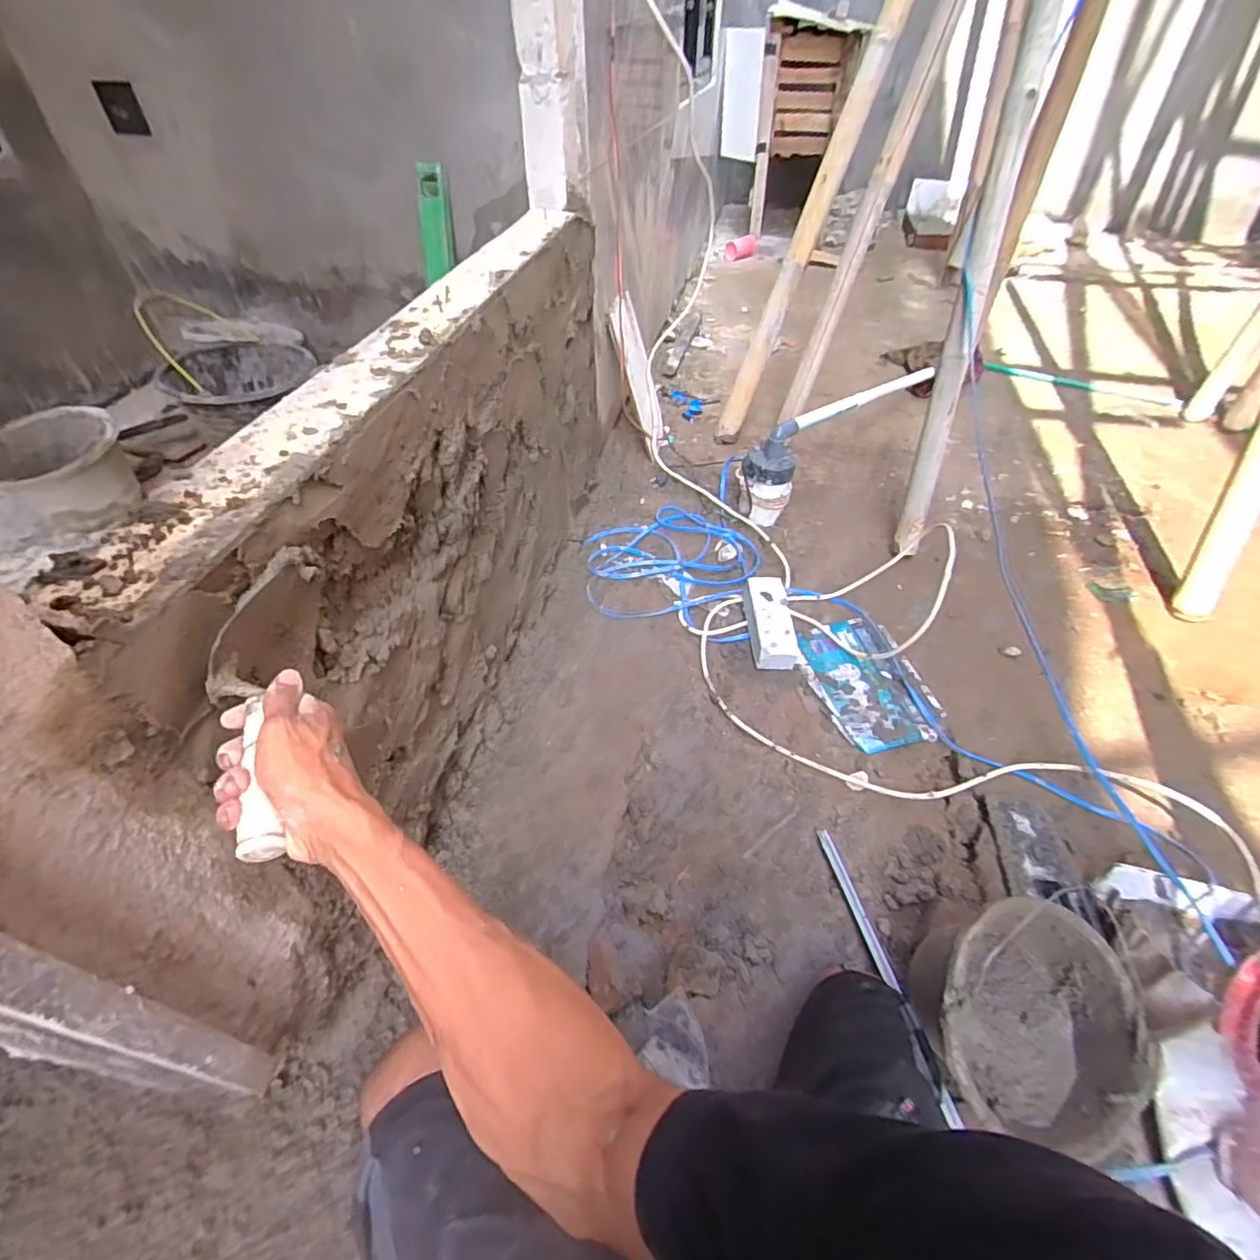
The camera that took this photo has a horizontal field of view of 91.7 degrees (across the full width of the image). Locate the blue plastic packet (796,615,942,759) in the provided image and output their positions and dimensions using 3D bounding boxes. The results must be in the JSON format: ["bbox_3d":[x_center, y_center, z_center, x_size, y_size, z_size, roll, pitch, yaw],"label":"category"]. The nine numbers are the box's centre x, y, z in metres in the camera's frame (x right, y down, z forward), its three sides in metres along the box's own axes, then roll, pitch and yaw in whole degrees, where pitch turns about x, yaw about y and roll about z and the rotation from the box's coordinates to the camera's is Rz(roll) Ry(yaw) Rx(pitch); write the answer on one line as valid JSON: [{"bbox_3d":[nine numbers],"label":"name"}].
[{"bbox_3d":[0.456,0.096,1.183,0.195,0.019,0.296,-15,48,-9],"label":"blue plastic packet"}]

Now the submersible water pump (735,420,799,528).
[{"bbox_3d":[0.332,-0.379,1.485,0.131,0.216,0.119,3,47,1],"label":"submersible water pump"}]

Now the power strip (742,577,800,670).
[{"bbox_3d":[0.287,-0.013,1.248,0.086,0.063,0.211,-2,47,-3],"label":"power strip"}]

